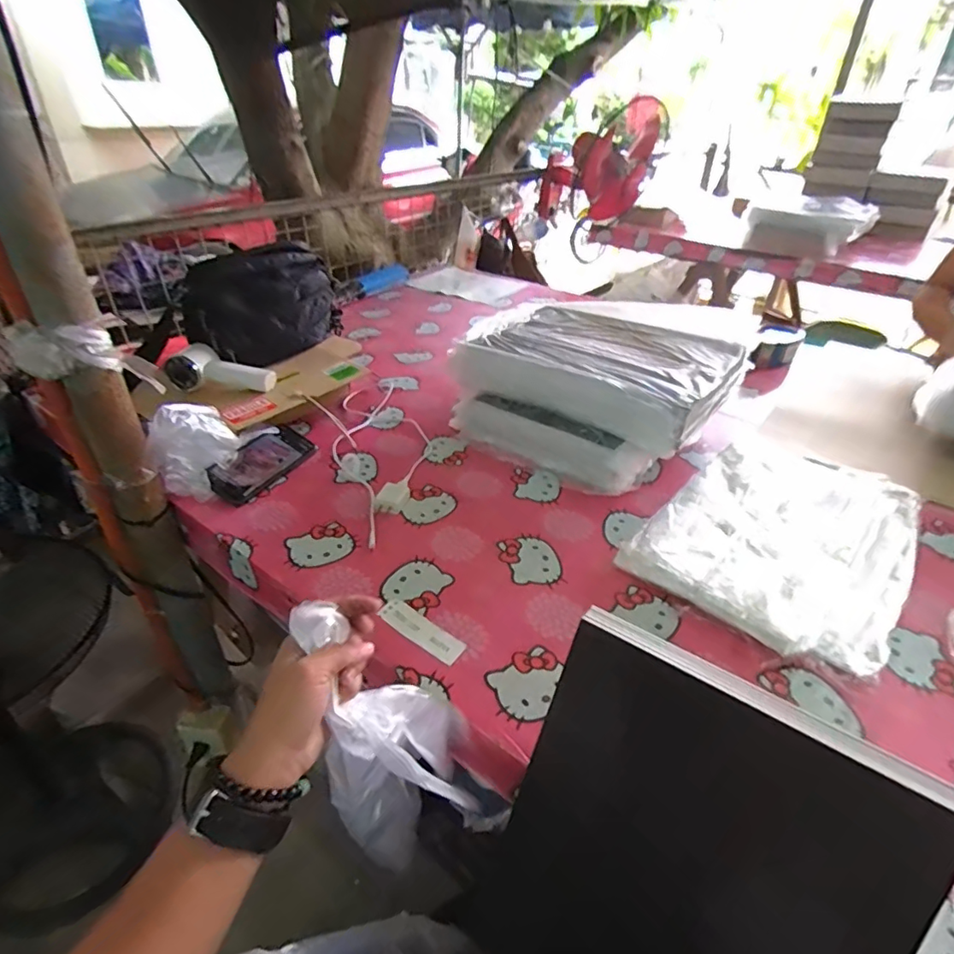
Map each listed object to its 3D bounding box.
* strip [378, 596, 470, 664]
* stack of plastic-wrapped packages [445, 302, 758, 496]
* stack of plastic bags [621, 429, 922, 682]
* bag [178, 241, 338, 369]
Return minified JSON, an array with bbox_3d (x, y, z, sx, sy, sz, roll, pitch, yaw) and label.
[{"bbox_3d":[-0.060,0.165,0.596,0.107,0.006,0.031,25,41,30],"label":"strip"},{"bbox_3d":[0.184,-0.158,0.920,0.405,0.137,0.340,23,41,29],"label":"stack of plastic-wrapped packages"},{"bbox_3d":[0.387,0.065,0.691,0.273,0.042,0.365,28,43,33],"label":"stack of plastic bags"},{"bbox_3d":[-0.366,-0.301,0.952,0.207,0.165,0.211,-1,35,-3],"label":"bag"}]

